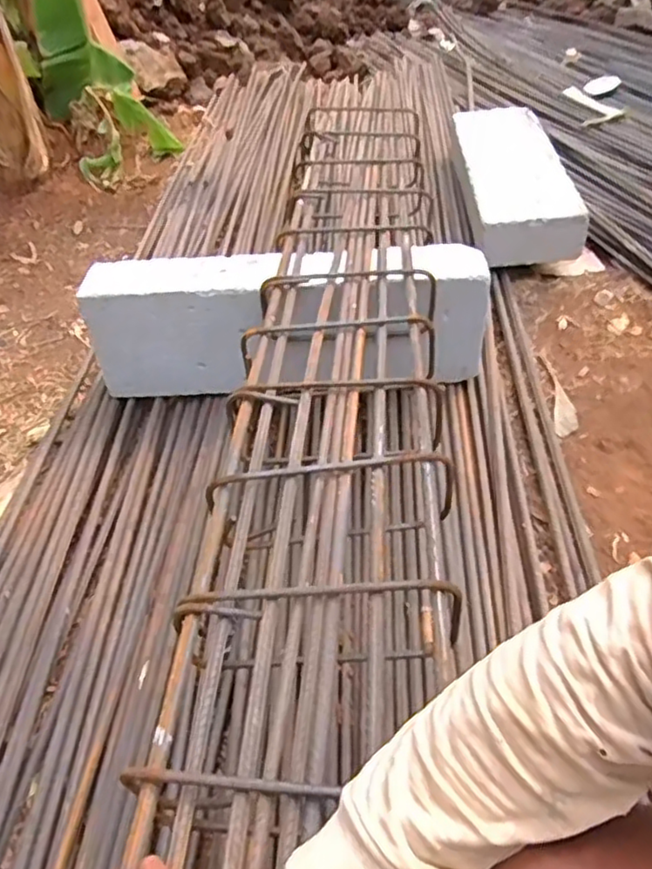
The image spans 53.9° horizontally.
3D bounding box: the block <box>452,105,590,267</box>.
[{"bbox_3d":[0.400,-0.568,1.410,0.194,0.100,0.588,-2,46,3],"label":"block"}]

